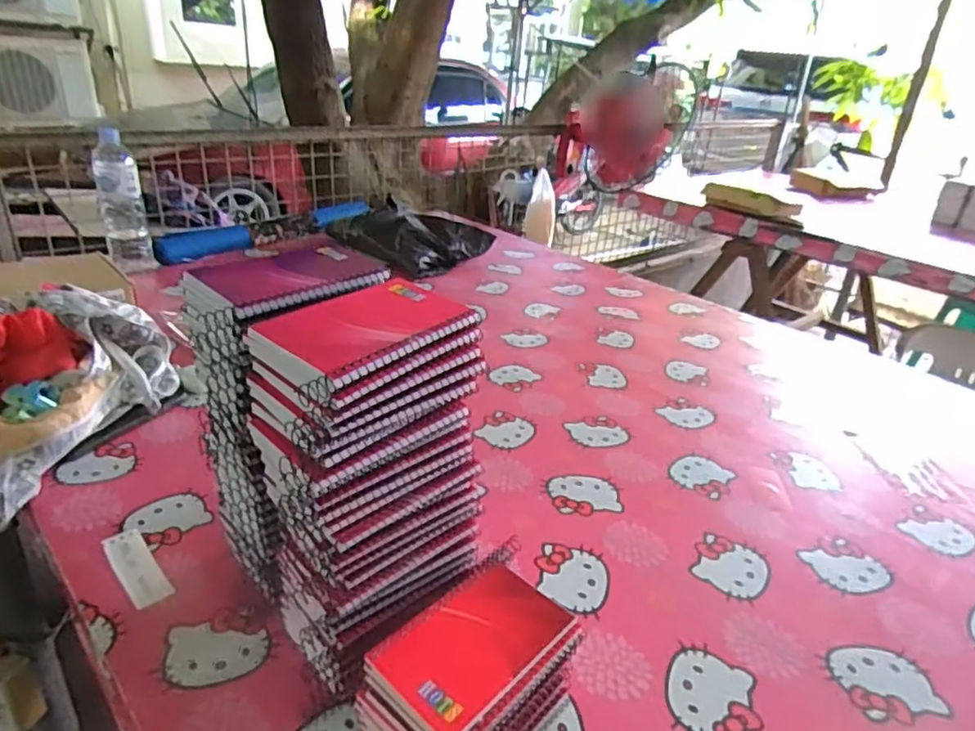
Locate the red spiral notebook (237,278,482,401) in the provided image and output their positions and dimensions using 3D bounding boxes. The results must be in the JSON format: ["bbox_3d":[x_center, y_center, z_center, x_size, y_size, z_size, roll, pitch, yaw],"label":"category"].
[{"bbox_3d":[-0.078,-0.026,0.422,0.088,0.015,0.140,24,32,33],"label":"red spiral notebook"}]

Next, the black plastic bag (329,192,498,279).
[{"bbox_3d":[-0.205,-0.318,1.495,0.358,0.094,0.238,23,32,31],"label":"black plastic bag"}]

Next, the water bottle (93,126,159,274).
[{"bbox_3d":[-0.717,-0.312,1.232,0.079,0.255,0.075,-12,32,-31],"label":"water bottle"}]

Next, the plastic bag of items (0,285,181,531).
[{"bbox_3d":[-0.515,0.011,0.748,0.173,0.140,0.294,13,29,16],"label":"plastic bag of items"}]

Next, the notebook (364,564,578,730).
[{"bbox_3d":[-0.007,0.193,0.437,0.079,0.015,0.128,26,33,35],"label":"notebook"}]

